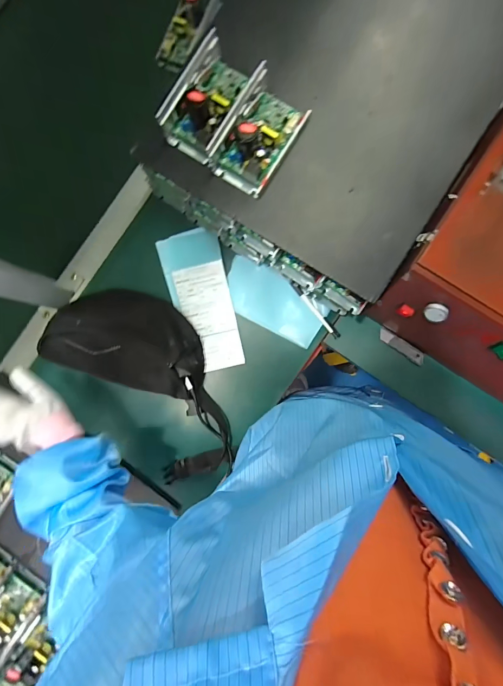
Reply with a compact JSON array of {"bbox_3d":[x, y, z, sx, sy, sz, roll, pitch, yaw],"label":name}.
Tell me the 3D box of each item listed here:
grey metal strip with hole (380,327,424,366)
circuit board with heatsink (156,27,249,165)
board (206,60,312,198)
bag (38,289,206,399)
[{"bbox_3d":[0.244,0.005,0.530,0.080,0.010,0.021,36,90,4],"label":"grey metal strip with hole"},{"bbox_3d":[-0.052,-0.309,0.417,0.076,0.052,0.129,31,90,4],"label":"circuit board with heatsink"},{"bbox_3d":[0.012,-0.264,0.414,0.081,0.054,0.127,34,90,4],"label":"board"},{"bbox_3d":[-0.210,-0.009,0.540,0.276,0.058,0.155,13,89,4],"label":"bag"}]

